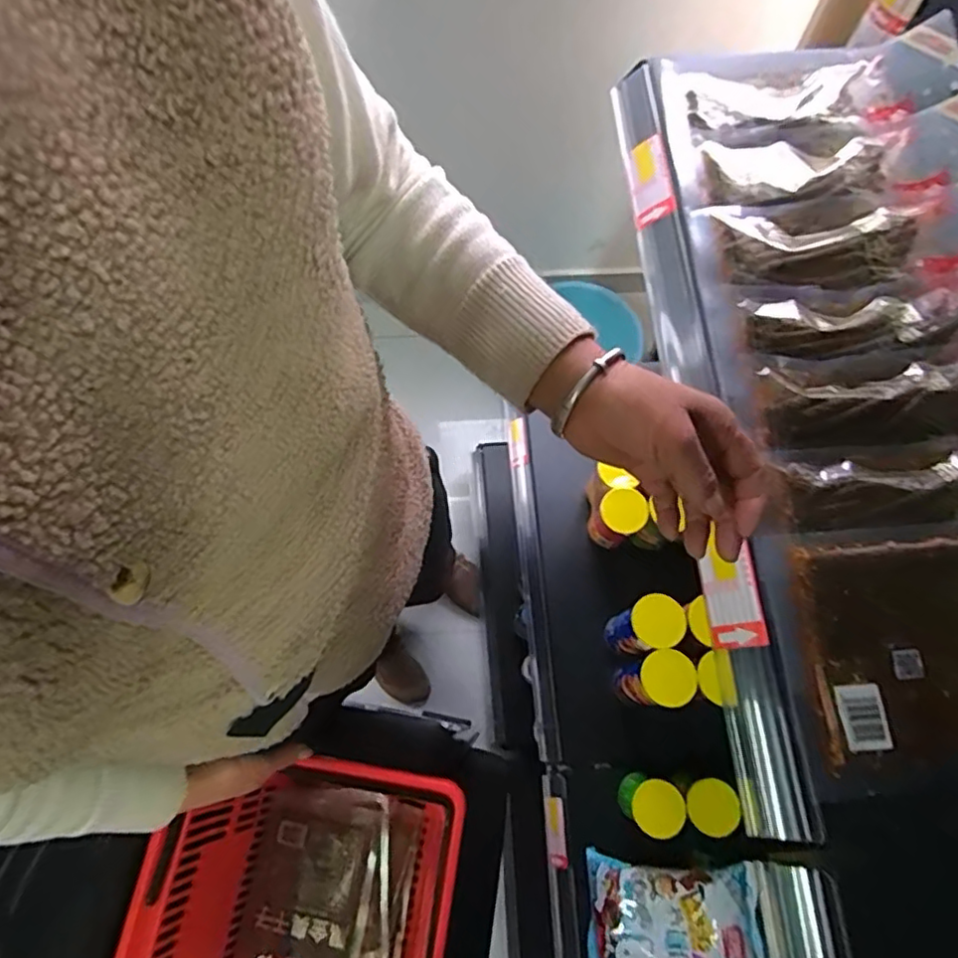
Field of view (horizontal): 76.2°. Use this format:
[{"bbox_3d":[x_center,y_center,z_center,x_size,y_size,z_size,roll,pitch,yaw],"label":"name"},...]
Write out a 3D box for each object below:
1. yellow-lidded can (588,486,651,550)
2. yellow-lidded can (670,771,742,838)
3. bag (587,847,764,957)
[{"bbox_3d":[0.215,0.070,0.975,0.069,0.153,0.065,0,70,0],"label":"yellow-lidded can"},{"bbox_3d":[0.312,0.454,0.857,0.071,0.105,0.069,-17,71,-6],"label":"yellow-lidded can"},{"bbox_3d":[0.254,0.598,0.807,0.214,0.038,0.158,-11,62,25],"label":"bag"}]

